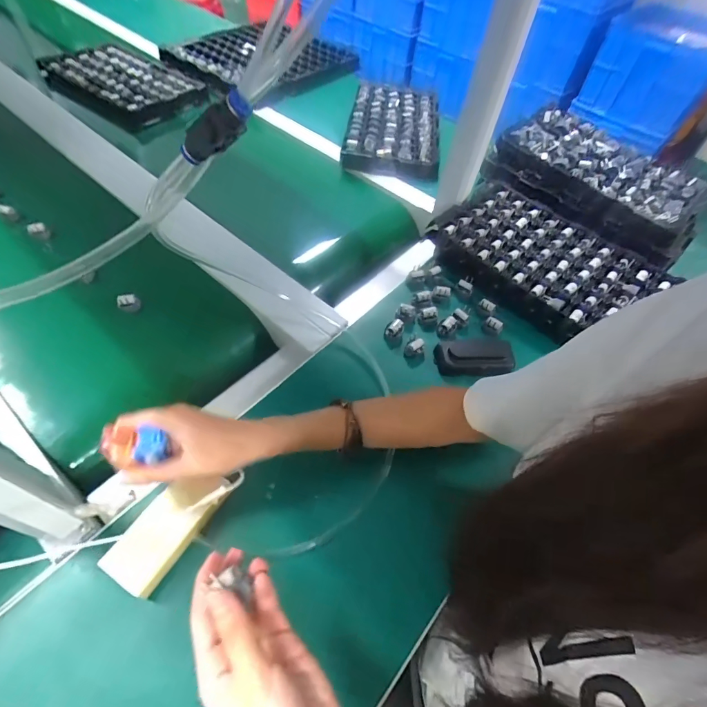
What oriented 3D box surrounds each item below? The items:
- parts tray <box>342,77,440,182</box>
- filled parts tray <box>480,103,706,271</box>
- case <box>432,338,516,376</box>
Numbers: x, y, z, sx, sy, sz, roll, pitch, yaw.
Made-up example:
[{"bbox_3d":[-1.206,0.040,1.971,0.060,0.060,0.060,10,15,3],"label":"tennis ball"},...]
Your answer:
[{"bbox_3d":[0.091,-0.513,0.898,0.201,0.047,0.333,7,55,0],"label":"parts tray"},{"bbox_3d":[0.423,-0.305,0.695,0.345,0.065,0.224,39,61,20],"label":"filled parts tray"},{"bbox_3d":[0.168,0.004,0.551,0.106,0.023,0.052,-4,56,-8],"label":"case"}]

